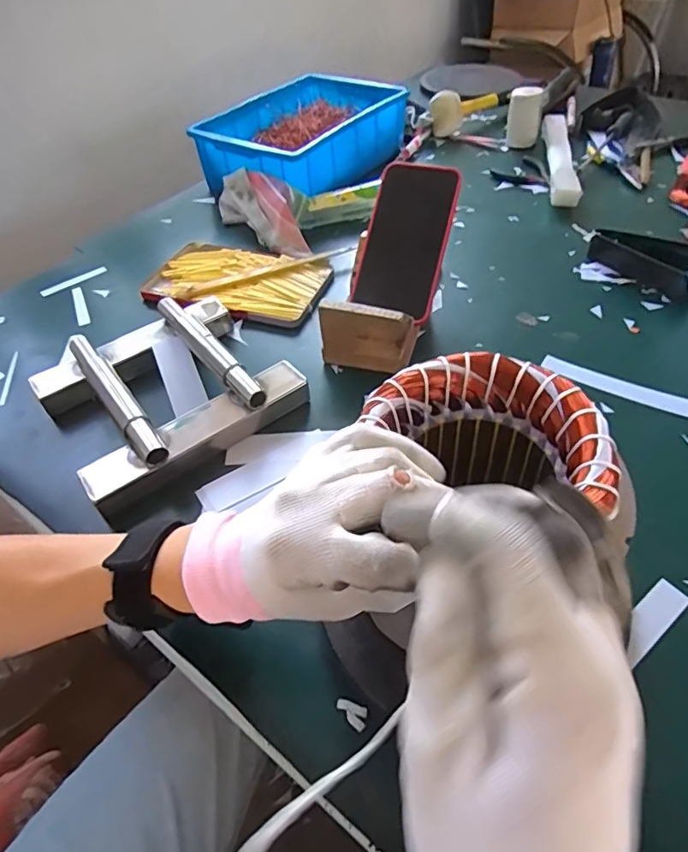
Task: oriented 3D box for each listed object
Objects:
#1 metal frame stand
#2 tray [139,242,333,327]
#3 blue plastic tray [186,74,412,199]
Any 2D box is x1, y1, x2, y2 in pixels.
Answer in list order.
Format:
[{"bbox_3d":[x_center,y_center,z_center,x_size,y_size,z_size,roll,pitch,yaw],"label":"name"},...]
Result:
[{"bbox_3d":[-0.161,-0.038,0.480,0.193,0.042,0.186,-31,54,-21],"label":"metal frame stand"},{"bbox_3d":[-0.126,-0.168,0.611,0.200,0.019,0.136,13,51,15],"label":"tray"},{"bbox_3d":[-0.057,-0.439,0.801,0.217,0.081,0.309,22,54,22],"label":"blue plastic tray"}]

